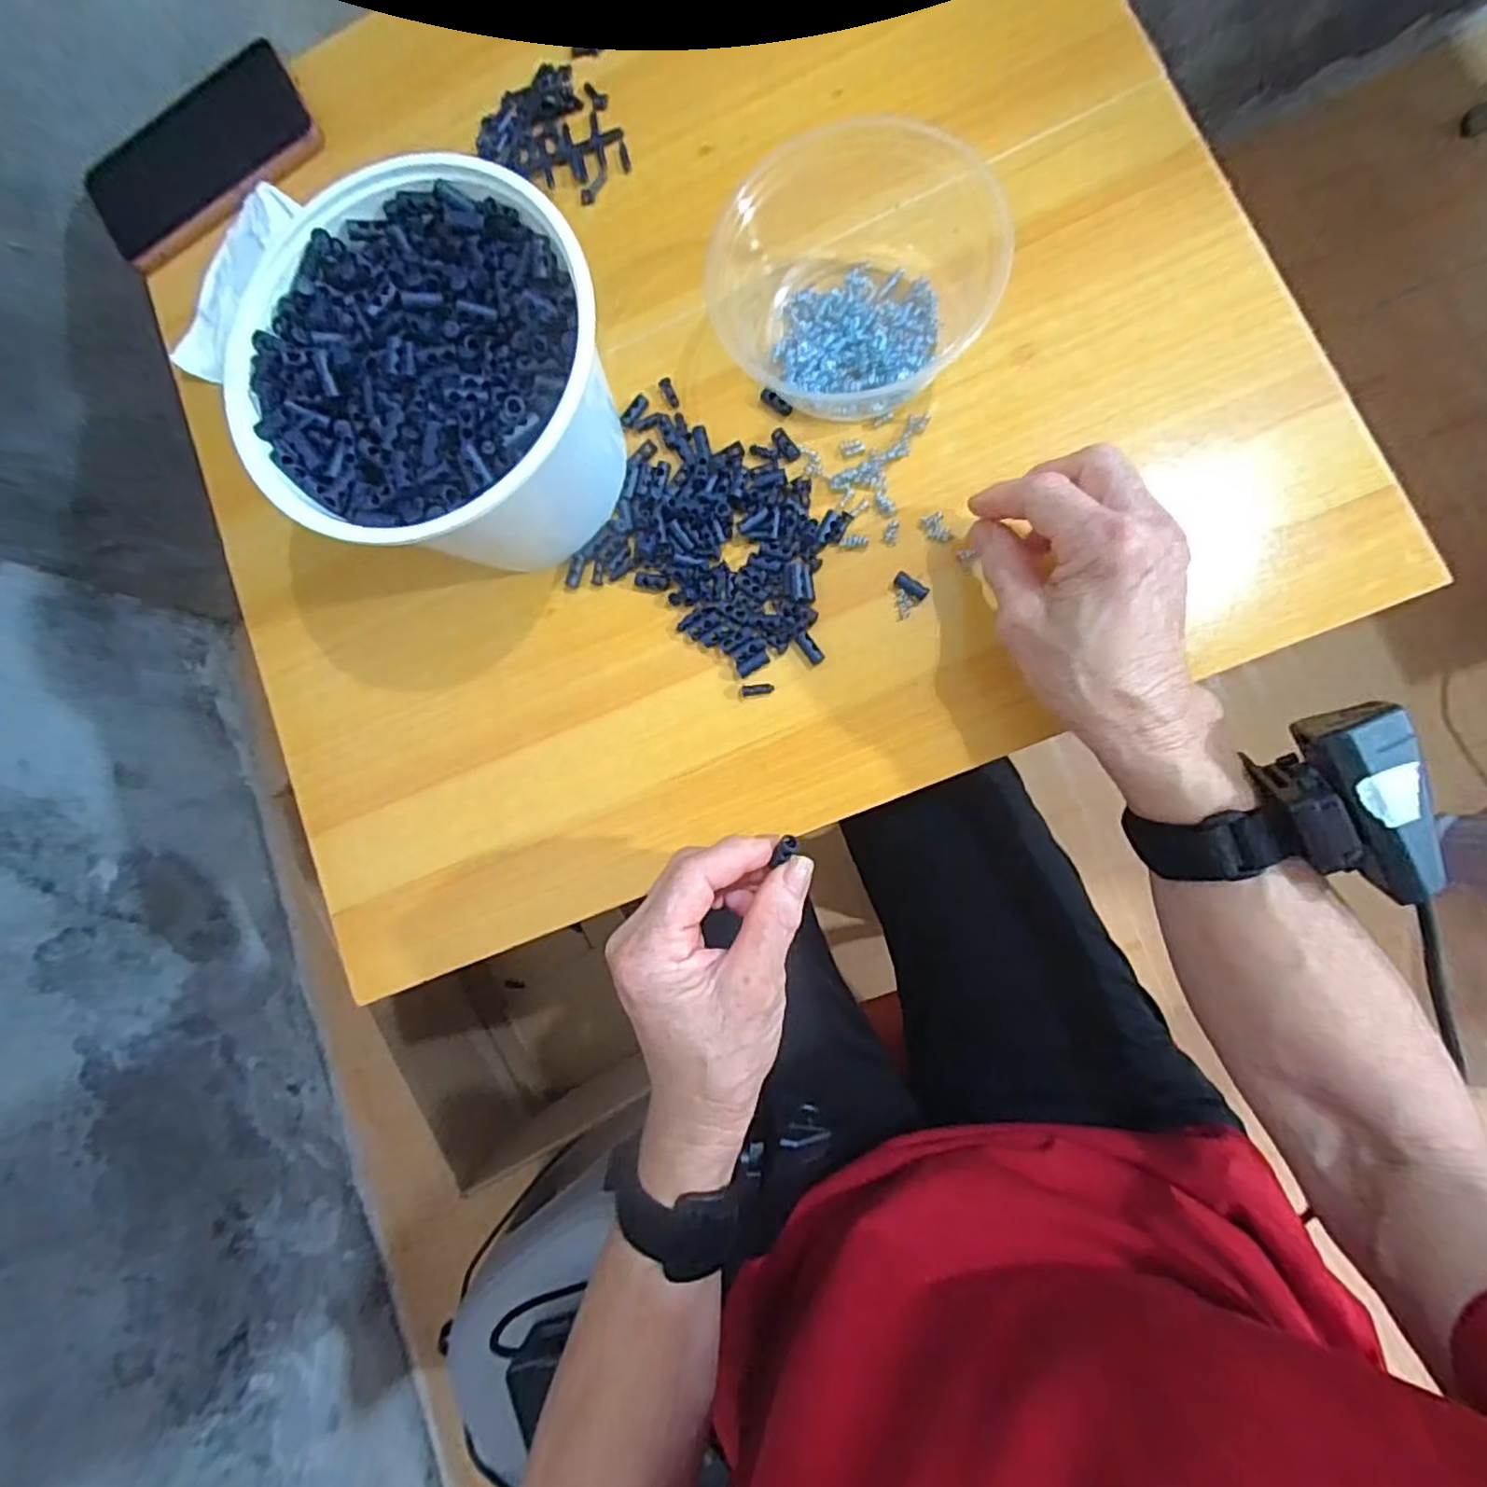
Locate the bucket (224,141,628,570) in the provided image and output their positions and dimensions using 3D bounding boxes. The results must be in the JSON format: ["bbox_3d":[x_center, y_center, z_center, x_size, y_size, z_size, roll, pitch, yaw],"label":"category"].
[{"bbox_3d":[-0.135,-0.170,0.341,0.157,0.108,0.149,-1,86,9],"label":"bucket"}]

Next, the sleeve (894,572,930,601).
[{"bbox_3d":[0.087,-0.081,0.352,0.018,0.005,0.007,33,91,10],"label":"sleeve"}]

